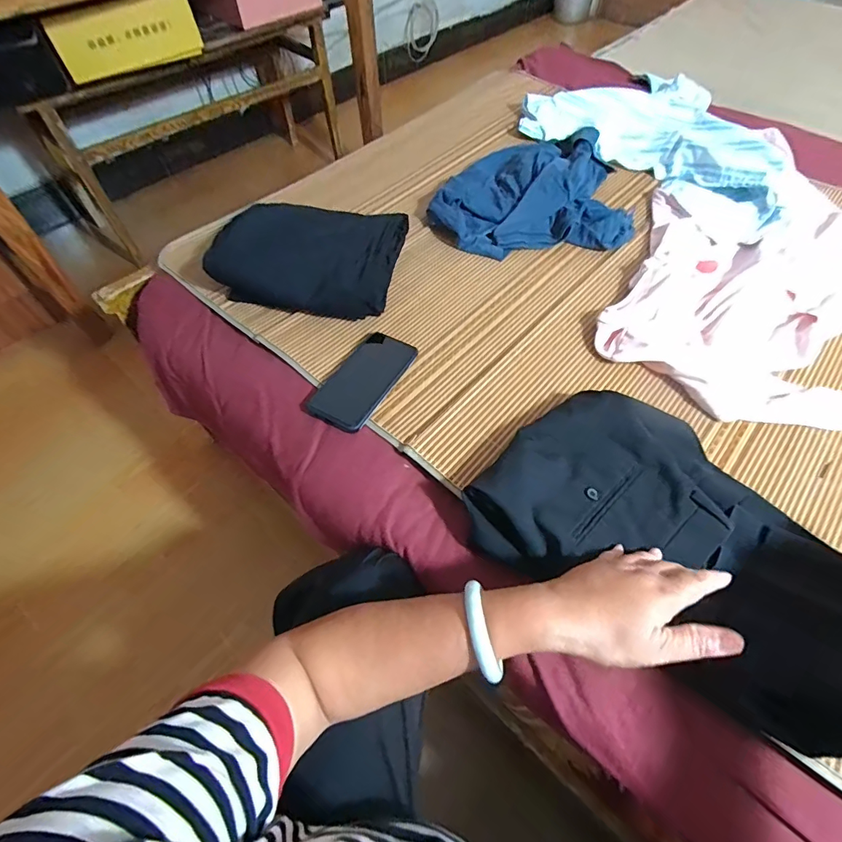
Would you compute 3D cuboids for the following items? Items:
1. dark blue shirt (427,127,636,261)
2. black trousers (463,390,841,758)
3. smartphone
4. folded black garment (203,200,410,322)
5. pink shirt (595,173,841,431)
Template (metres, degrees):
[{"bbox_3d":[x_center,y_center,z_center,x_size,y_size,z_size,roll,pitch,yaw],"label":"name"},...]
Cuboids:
[{"bbox_3d":[0.189,-0.414,0.790,0.350,0.065,0.273,-6,56,-2],"label":"dark blue shirt"},{"bbox_3d":[0.294,0.121,0.420,0.452,0.107,0.236,25,60,23],"label":"black trousers"},{"bbox_3d":[-0.076,-0.059,0.578,0.081,0.016,0.162,24,60,17],"label":"smartphone"},{"bbox_3d":[-0.175,-0.271,0.698,0.281,0.059,0.222,10,57,8],"label":"folded black garment"},{"bbox_3d":[0.550,-0.214,0.682,0.460,0.034,0.560,18,59,12],"label":"pink shirt"}]

